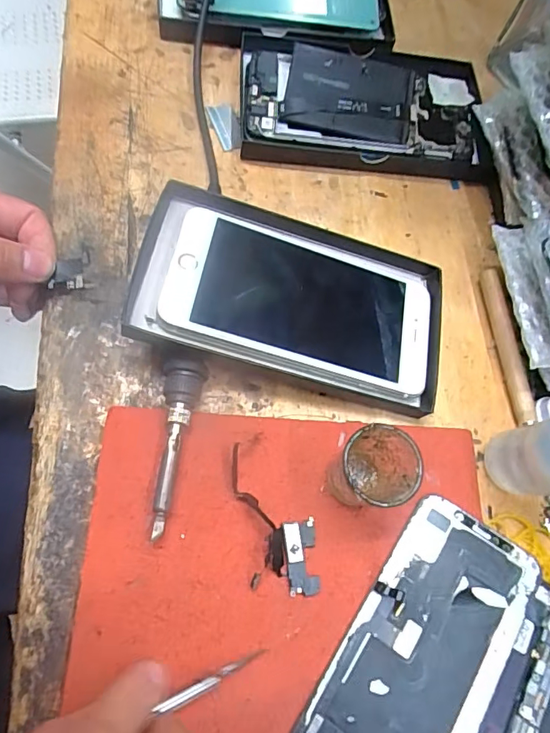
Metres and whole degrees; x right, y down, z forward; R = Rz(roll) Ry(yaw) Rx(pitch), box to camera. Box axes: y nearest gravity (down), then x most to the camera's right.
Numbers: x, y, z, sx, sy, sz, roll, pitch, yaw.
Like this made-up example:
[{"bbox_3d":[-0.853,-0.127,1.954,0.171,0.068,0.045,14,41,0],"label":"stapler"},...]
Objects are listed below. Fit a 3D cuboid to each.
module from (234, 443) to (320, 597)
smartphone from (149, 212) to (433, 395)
[{"bbox_3d":[0.001,0.076,0.244,0.035,0.011,0.073,-8,71,-11],"label":"module"},{"bbox_3d":[0.019,-0.038,0.277,0.154,0.010,0.079,16,67,-14],"label":"smartphone"}]

